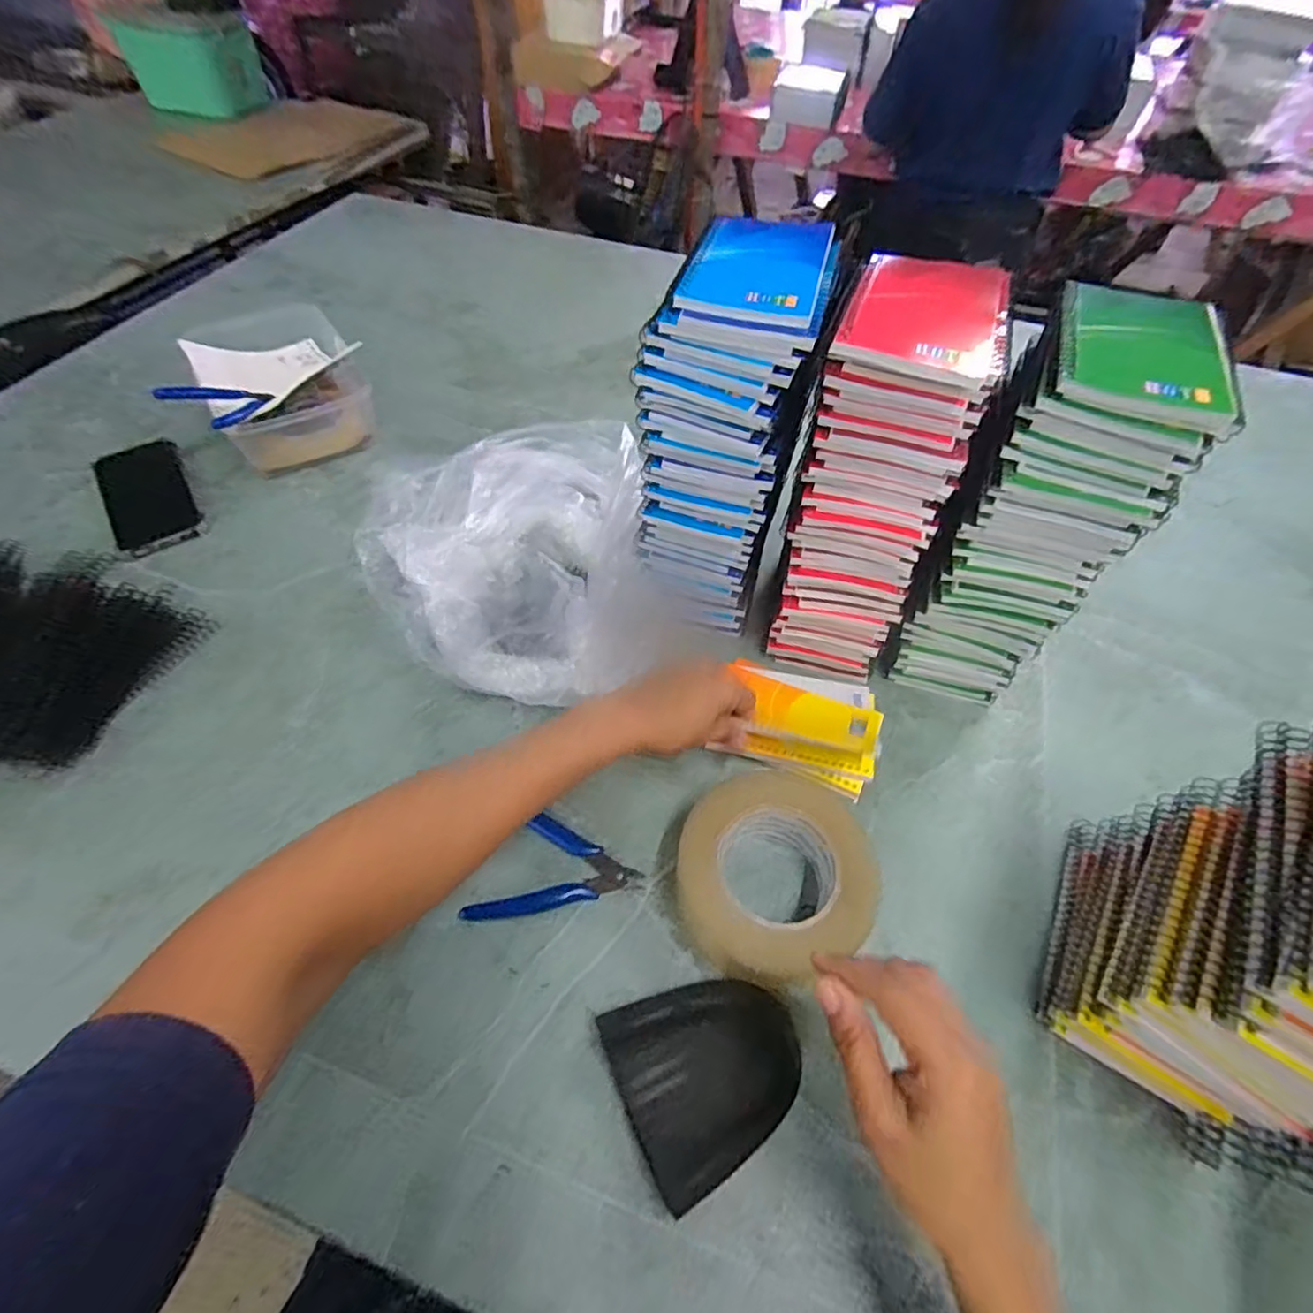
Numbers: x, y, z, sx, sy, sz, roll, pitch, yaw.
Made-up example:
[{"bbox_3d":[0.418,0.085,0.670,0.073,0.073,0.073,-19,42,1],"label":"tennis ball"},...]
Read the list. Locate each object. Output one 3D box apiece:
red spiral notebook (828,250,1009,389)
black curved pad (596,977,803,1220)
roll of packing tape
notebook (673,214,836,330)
[{"bbox_3d":[0.158,-0.199,0.364,0.089,0.016,0.113,18,56,10],"label":"red spiral notebook"},{"bbox_3d":[0.032,0.245,0.371,0.104,0.021,0.097,-19,58,-15],"label":"black curved pad"},{"bbox_3d":[0.076,0.148,0.415,0.124,0.062,0.117,1,55,-2],"label":"roll of packing tape"},{"bbox_3d":[0.064,-0.244,0.390,0.080,0.014,0.111,14,55,7],"label":"notebook"}]

